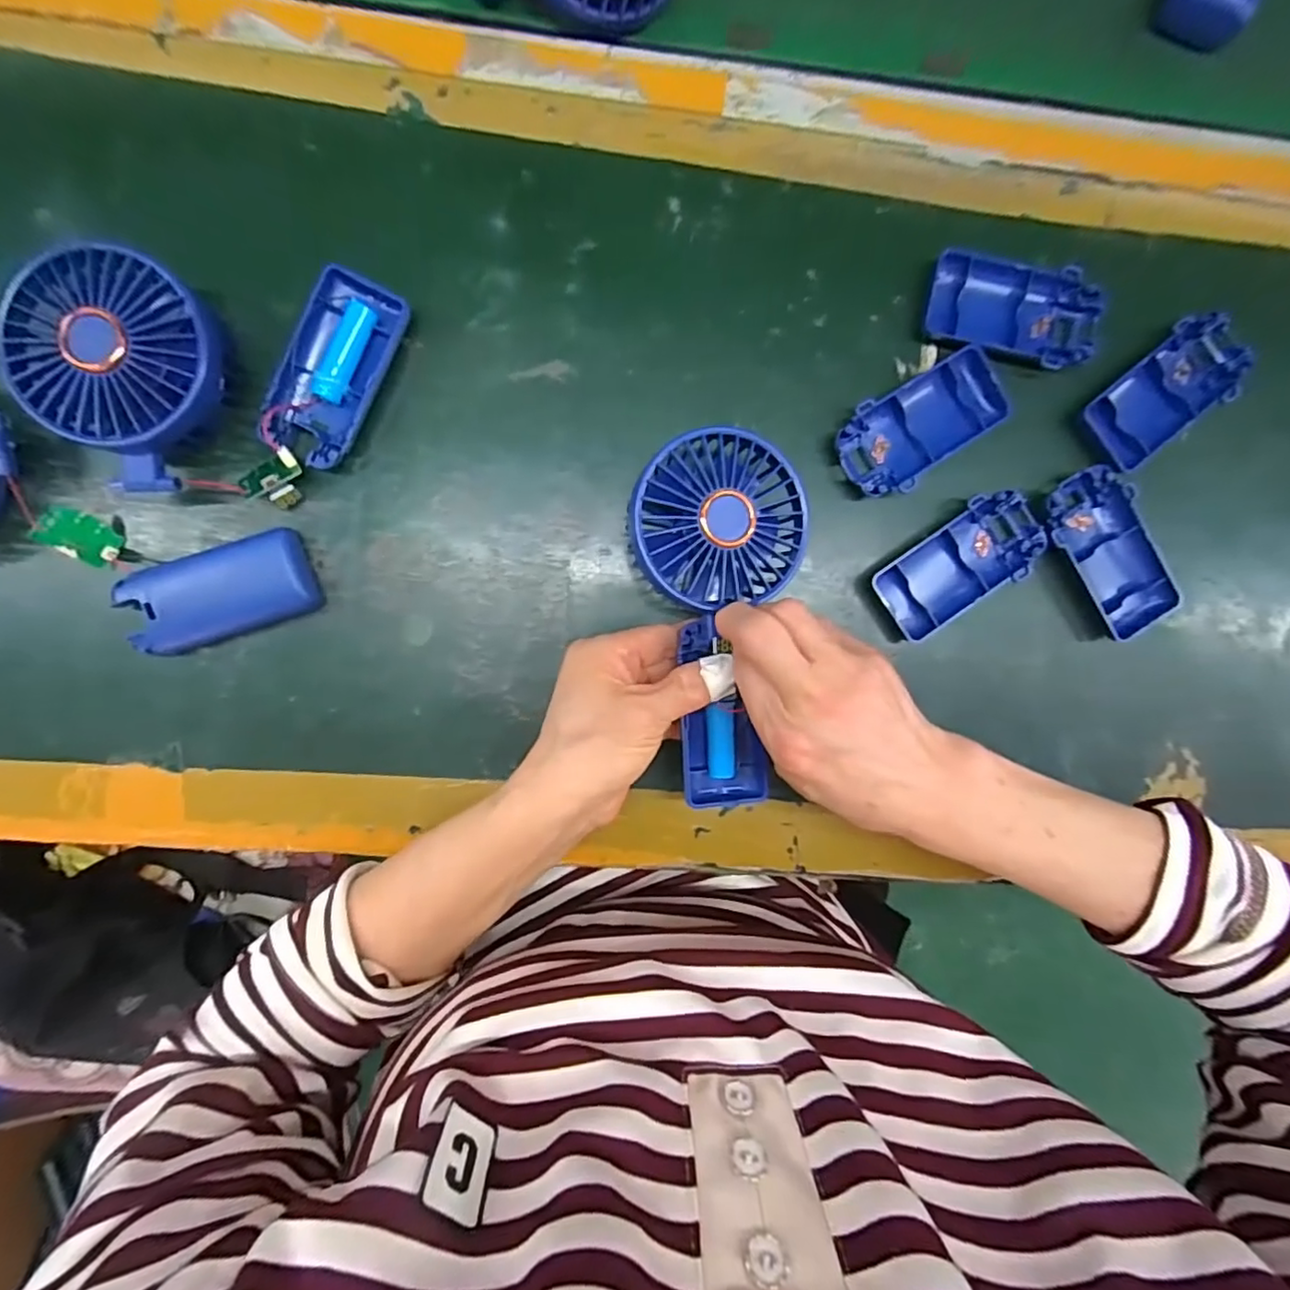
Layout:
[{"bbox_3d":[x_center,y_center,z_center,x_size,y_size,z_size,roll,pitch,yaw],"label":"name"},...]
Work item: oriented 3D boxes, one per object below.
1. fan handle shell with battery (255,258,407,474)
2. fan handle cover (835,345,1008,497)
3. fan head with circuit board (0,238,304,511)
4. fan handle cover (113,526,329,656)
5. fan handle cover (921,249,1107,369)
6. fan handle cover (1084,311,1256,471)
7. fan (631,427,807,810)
[{"bbox_3d":[-0.158,-0.139,0.312,0.047,0.018,0.093,26,92,-5],"label":"fan handle shell with battery"},{"bbox_3d":[0.148,-0.120,0.335,0.094,0.018,0.047,-36,95,-1],"label":"fan handle cover"},{"bbox_3d":[-0.230,-0.118,0.293,0.083,0.049,0.125,-35,95,-1],"label":"fan head with circuit board"},{"bbox_3d":[-0.214,-0.026,0.312,0.090,0.015,0.046,-17,95,-3],"label":"fan handle cover"},{"bbox_3d":[0.199,-0.181,0.332,0.090,0.016,0.050,15,93,-5],"label":"fan handle cover"},{"bbox_3d":[0.288,-0.141,0.345,0.092,0.019,0.048,-35,95,-1],"label":"fan handle cover"},{"bbox_3d":[0.037,-0.010,0.305,0.083,0.029,0.183,-3,102,-4],"label":"fan"}]

